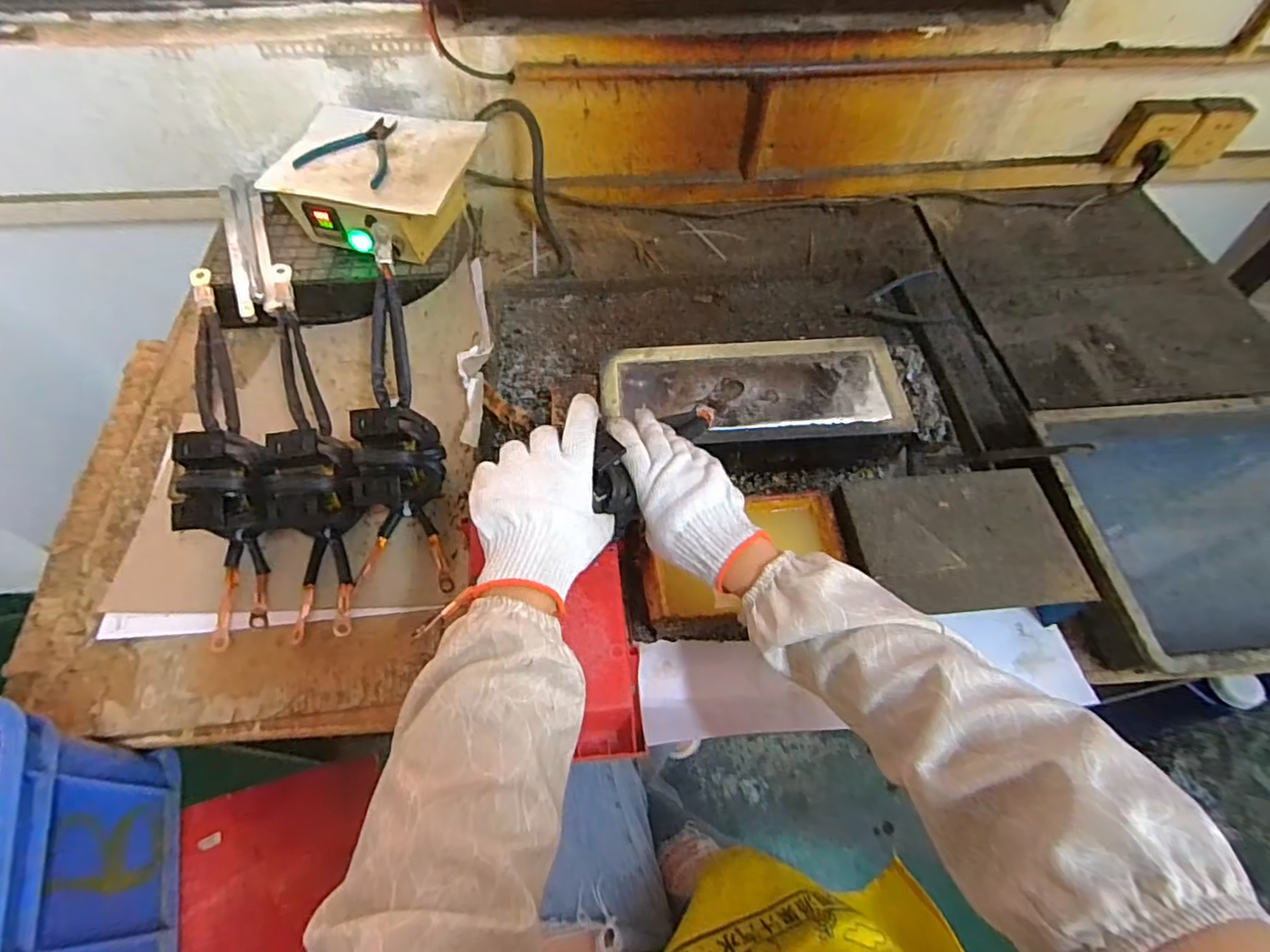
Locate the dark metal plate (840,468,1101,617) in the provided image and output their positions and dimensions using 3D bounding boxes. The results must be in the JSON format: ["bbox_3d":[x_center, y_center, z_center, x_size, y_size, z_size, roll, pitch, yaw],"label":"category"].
[{"bbox_3d":[0.315,0.058,0.559,0.194,0.011,0.142,-4,59,-3],"label":"dark metal plate"}]

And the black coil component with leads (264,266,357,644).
[{"bbox_3d":[-0.367,-0.044,0.660,0.091,0.082,0.438,-12,79,-7],"label":"black coil component with leads"}]

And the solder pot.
[{"bbox_3d":[0.134,-0.082,0.687,0.341,0.071,0.158,-4,59,-3],"label":"solder pot"}]

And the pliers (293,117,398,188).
[{"bbox_3d":[-0.378,-0.449,0.802,0.135,0.012,0.130,18,61,11],"label":"pliers"}]

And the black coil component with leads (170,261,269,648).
[{"bbox_3d":[-0.459,-0.045,0.645,0.081,0.094,0.434,-12,80,-7],"label":"black coil component with leads"}]

